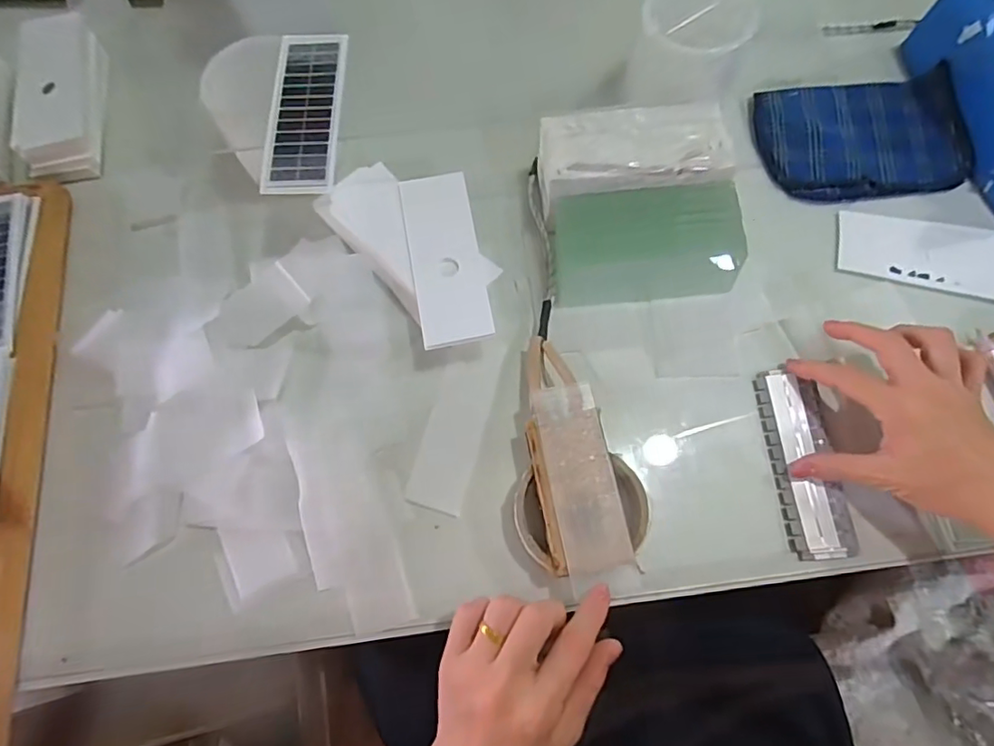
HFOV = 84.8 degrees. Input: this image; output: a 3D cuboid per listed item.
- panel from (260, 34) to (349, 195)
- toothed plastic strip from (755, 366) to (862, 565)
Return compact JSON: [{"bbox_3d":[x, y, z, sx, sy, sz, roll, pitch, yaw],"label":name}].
[{"bbox_3d":[-0.142,-0.194,0.403,0.053,0.007,0.139,-2,71,1],"label":"panel"},{"bbox_3d":[0.222,0.063,0.395,0.046,0.008,0.135,-5,72,0],"label":"toothed plastic strip"}]

